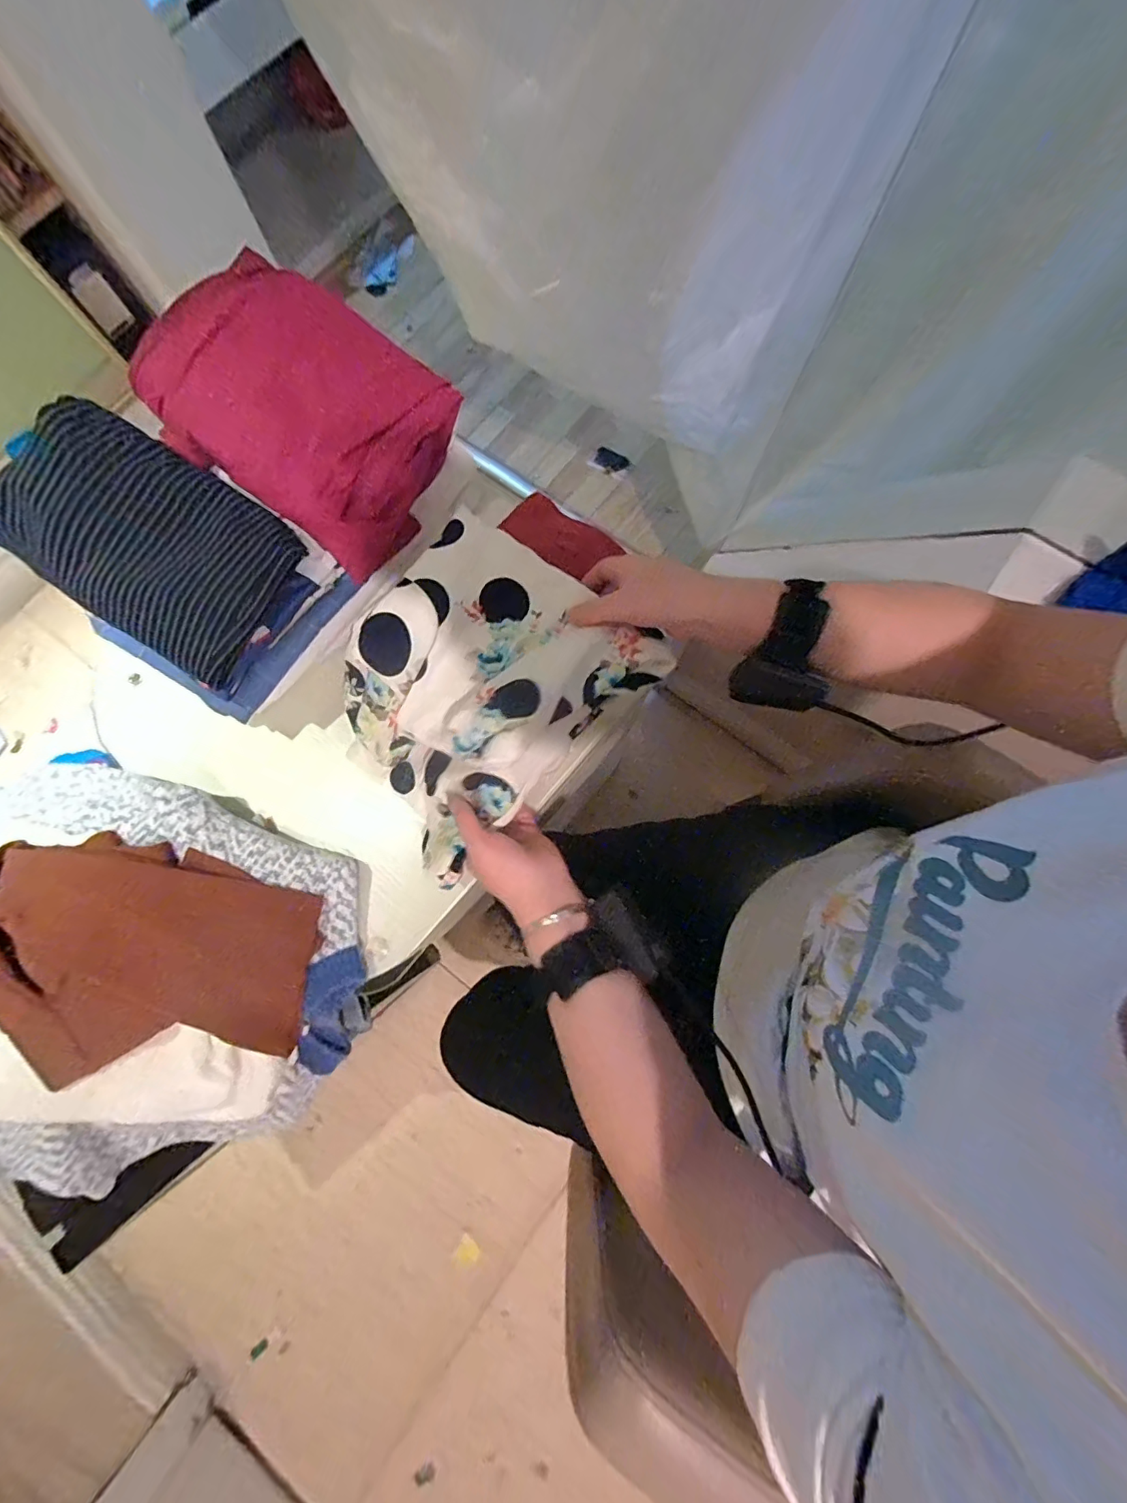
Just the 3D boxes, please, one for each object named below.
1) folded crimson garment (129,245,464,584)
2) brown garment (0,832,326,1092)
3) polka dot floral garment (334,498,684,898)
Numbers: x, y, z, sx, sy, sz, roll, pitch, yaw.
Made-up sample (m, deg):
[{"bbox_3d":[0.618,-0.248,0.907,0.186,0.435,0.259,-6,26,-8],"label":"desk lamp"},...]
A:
[{"bbox_3d":[-0.235,-0.321,0.472,0.258,0.079,0.200,32,80,7],"label":"folded crimson garment"},{"bbox_3d":[-0.417,0.193,0.473,0.323,0.089,0.206,9,78,2],"label":"brown garment"},{"bbox_3d":[-0.079,-0.063,0.476,0.272,0.163,0.220,-40,80,-8],"label":"polka dot floral garment"}]

